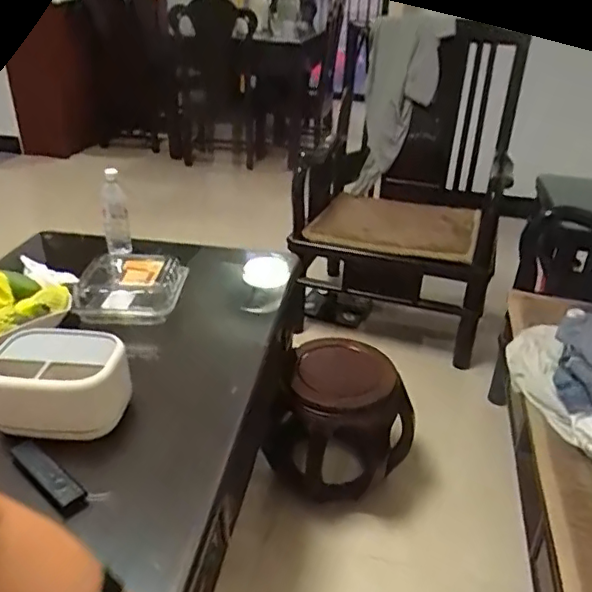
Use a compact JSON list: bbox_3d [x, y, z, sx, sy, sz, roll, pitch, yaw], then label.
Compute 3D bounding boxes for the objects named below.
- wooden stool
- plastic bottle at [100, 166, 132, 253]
[{"bbox_3d":[0.132,0.319,1.533,0.366,0.342,0.341,10,29,21],"label":"wooden stool"},{"bbox_3d":[-0.476,-0.217,1.497,0.063,0.216,0.064,-9,28,-15],"label":"plastic bottle"}]

